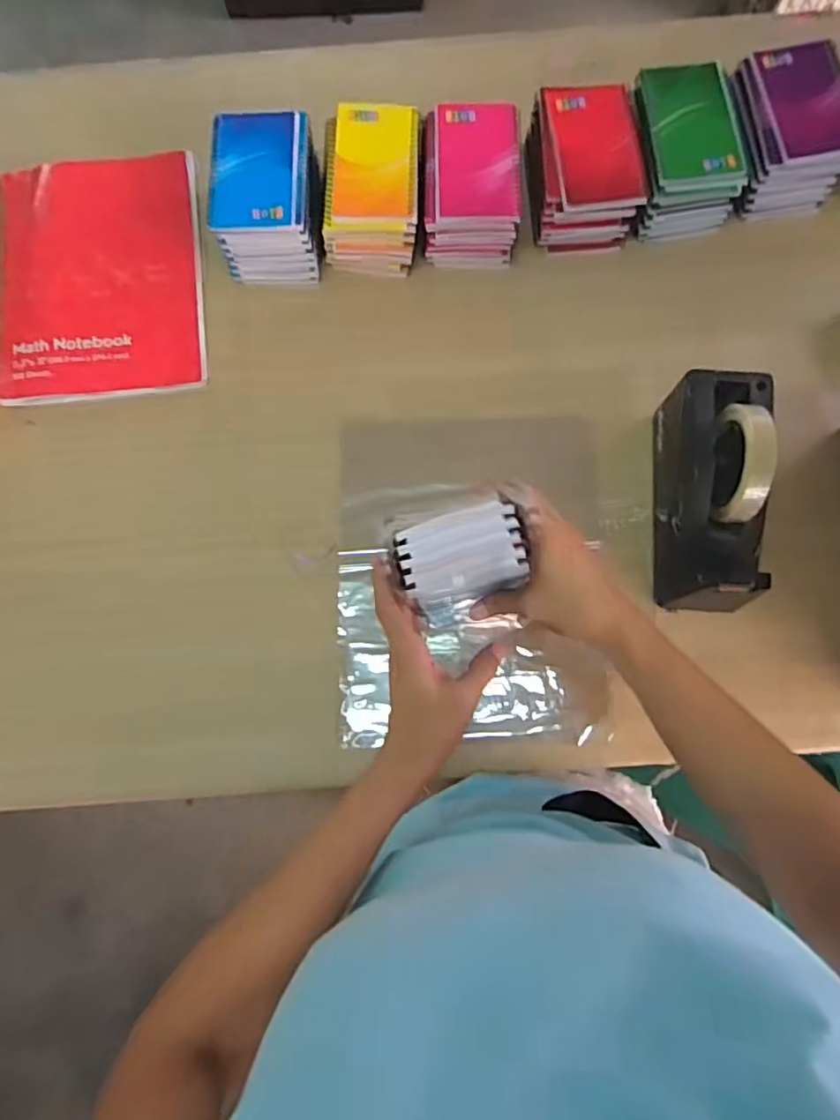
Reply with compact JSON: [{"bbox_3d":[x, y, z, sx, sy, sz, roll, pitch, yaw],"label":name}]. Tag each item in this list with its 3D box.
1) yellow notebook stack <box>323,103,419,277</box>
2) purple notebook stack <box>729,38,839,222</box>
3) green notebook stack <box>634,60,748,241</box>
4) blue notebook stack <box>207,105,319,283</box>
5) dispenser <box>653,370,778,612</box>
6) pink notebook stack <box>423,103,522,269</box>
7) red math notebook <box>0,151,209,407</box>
[{"bbox_3d":[-0.048,-0.380,0.641,0.097,0.075,0.143,3,79,2],"label":"yellow notebook stack"},{"bbox_3d":[0.372,-0.445,0.646,0.107,0.074,0.143,-10,78,-1],"label":"purple notebook stack"},{"bbox_3d":[0.268,-0.417,0.639,0.107,0.075,0.136,-7,78,0],"label":"green notebook stack"},{"bbox_3d":[-0.152,-0.368,0.639,0.099,0.079,0.136,-2,78,1],"label":"blue notebook stack"},{"bbox_3d":[0.260,-0.062,0.545,0.078,0.123,0.198,2,79,2],"label":"dispenser"},{"bbox_3d":[0.052,-0.384,0.643,0.094,0.072,0.133,1,79,1],"label":"pink notebook stack"},{"bbox_3d":[-0.340,-0.304,0.660,0.217,0.011,0.278,-6,78,0],"label":"red math notebook"}]

